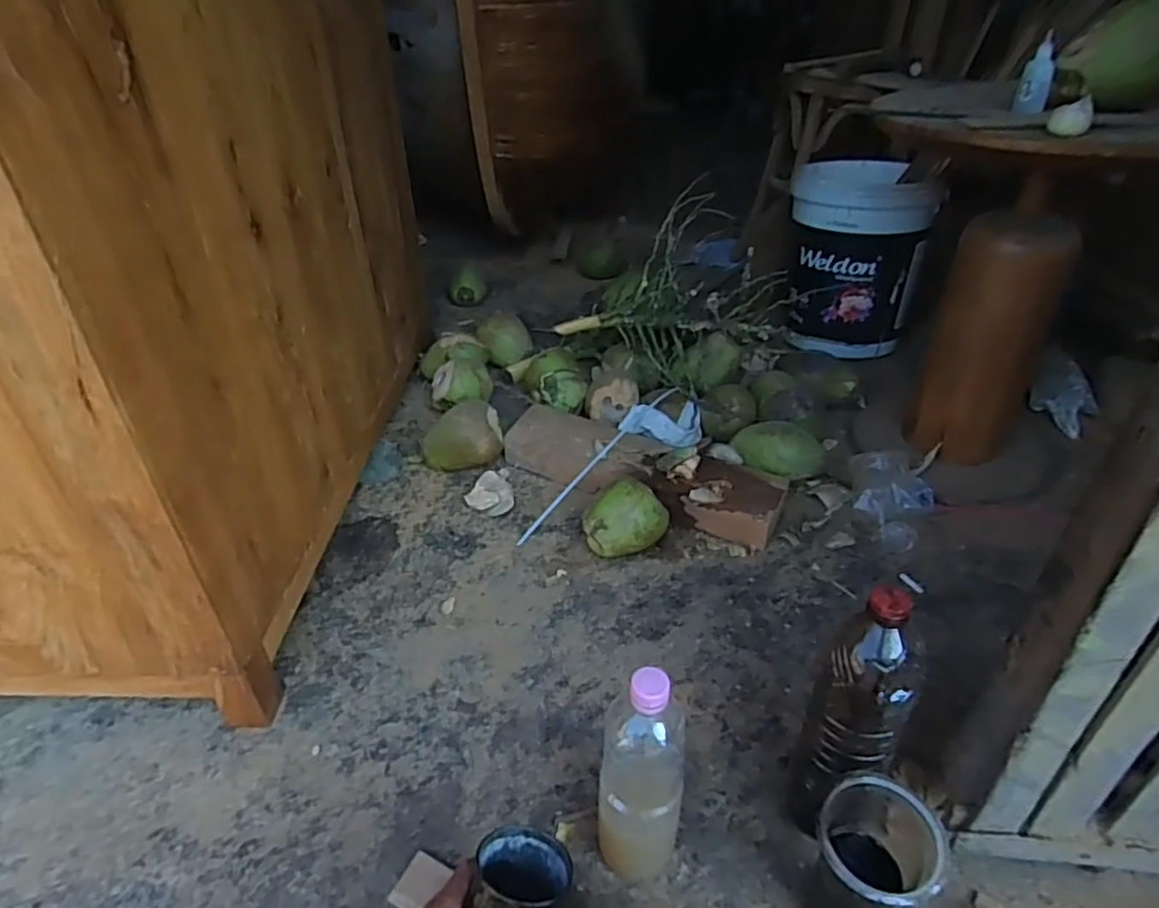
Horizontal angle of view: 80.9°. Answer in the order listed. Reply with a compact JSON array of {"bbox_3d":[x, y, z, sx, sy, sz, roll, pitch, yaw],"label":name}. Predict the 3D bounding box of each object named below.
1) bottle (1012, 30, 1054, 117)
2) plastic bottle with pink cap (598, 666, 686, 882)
[{"bbox_3d":[0.593,-0.492,0.880,0.028,0.101,0.042,10,10,11],"label":"bottle"},{"bbox_3d":[0.059,0.299,0.625,0.077,0.267,0.081,7,38,11],"label":"plastic bottle with pink cap"}]

